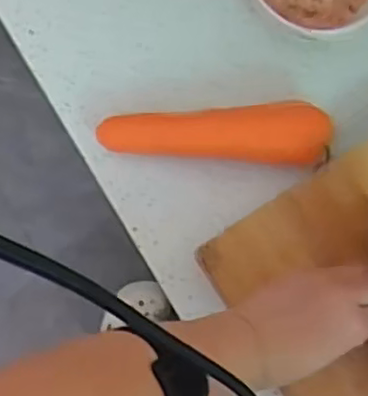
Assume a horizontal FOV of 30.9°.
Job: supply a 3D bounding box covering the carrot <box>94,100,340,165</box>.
[{"bbox_3d":[0.024,-0.047,0.521,0.173,0.037,0.043,-1,84,-3],"label":"carrot"}]

